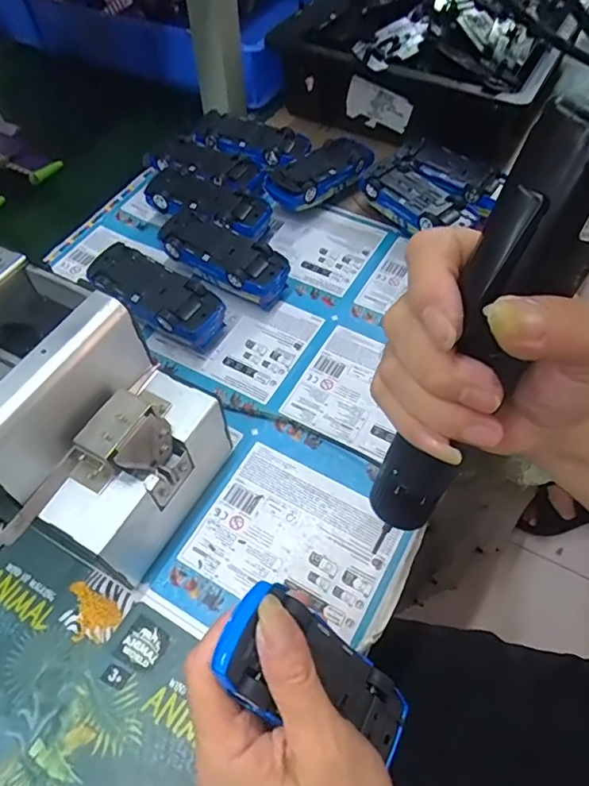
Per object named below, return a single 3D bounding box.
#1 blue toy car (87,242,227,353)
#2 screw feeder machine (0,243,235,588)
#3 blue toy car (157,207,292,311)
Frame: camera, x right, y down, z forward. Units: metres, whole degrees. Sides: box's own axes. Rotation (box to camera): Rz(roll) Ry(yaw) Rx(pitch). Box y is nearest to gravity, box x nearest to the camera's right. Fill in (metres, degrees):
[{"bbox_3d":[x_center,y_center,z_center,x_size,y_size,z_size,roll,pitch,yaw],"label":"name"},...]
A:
[{"bbox_3d":[-0.124,-0.084,0.484,0.129,0.046,0.057,33,63,21],"label":"blue toy car"},{"bbox_3d":[-0.156,0.020,0.356,0.173,0.144,0.132,23,60,16],"label":"screw feeder machine"},{"bbox_3d":[-0.069,-0.127,0.513,0.131,0.045,0.055,31,62,20],"label":"blue toy car"}]

